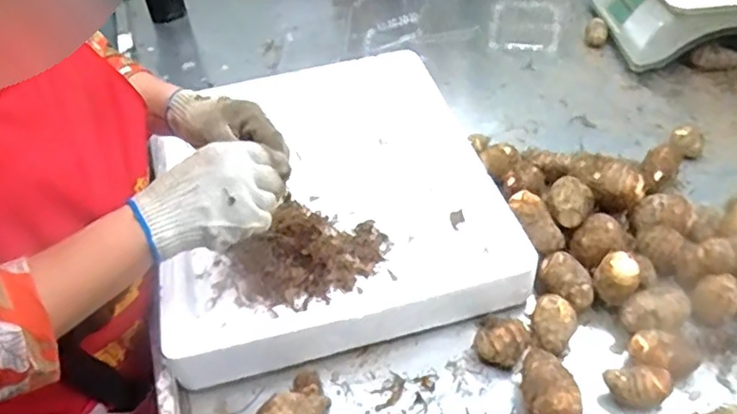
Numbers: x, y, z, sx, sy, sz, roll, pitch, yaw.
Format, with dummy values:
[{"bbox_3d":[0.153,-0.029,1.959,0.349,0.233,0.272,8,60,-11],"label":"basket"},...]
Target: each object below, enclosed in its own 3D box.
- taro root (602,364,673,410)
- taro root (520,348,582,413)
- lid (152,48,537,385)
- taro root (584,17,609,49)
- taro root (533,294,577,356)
[{"bbox_3d":[0.254,0.170,0.586,0.060,0.038,0.035,-7,46,0],"label":"taro root"},{"bbox_3d":[0.167,0.174,0.586,0.047,0.053,0.084,-6,46,1],"label":"taro root"},{"bbox_3d":[-0.056,-0.031,0.796,0.389,0.068,0.471,-14,46,-6],"label":"lid"},{"bbox_3d":[0.366,-0.280,1.009,0.034,0.028,0.056,9,48,15],"label":"taro root"},{"bbox_3d":[0.189,0.121,0.641,0.040,0.038,0.055,13,49,18],"label":"taro root"}]

